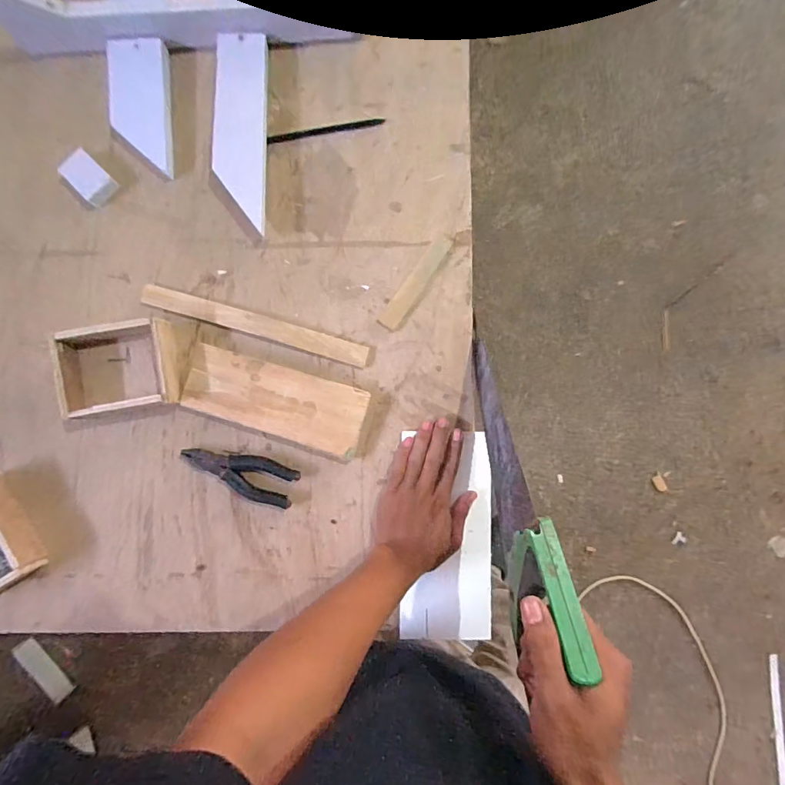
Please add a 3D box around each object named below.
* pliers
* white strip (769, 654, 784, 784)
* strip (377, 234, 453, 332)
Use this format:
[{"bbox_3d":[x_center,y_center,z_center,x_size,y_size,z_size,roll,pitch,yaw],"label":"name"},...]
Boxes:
[{"bbox_3d":[-0.190,0.101,0.537,0.141,0.011,0.052,16,87,1],"label":"pliers"},{"bbox_3d":[1.106,1.045,1.235,0.030,0.013,0.577,-1,86,3],"label":"white strip"},{"bbox_3d":[0.029,-0.141,0.553,0.024,0.005,0.138,34,87,2],"label":"strip"}]

